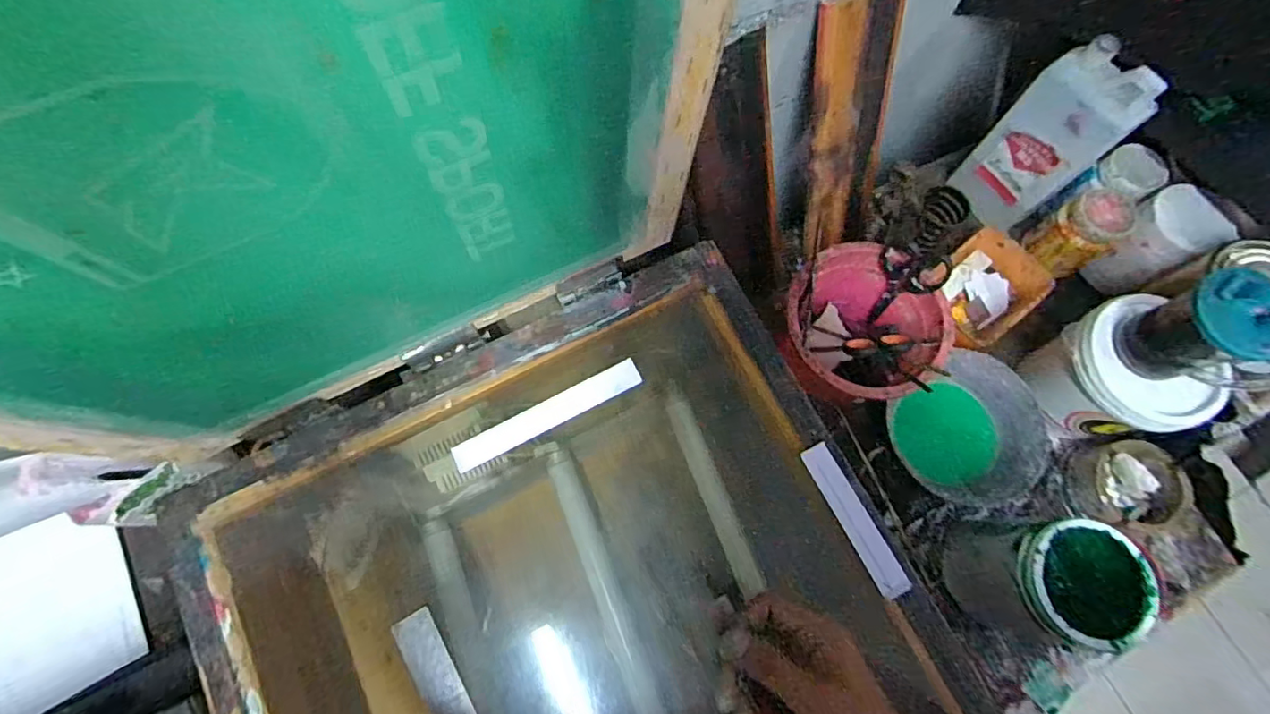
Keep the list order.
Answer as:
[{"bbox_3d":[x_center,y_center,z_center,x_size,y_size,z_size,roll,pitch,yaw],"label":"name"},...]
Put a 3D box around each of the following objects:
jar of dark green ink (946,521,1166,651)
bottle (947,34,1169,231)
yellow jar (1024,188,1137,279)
[{"bbox_3d":[0.360,0.201,0.510,0.101,0.141,0.094,0,72,0],"label":"jar of dark green ink"},{"bbox_3d":[0.446,-0.229,0.613,0.066,0.197,0.107,-34,75,-10],"label":"bottle"},{"bbox_3d":[0.507,-0.140,0.645,0.070,0.087,0.071,-29,75,-9],"label":"yellow jar"}]

